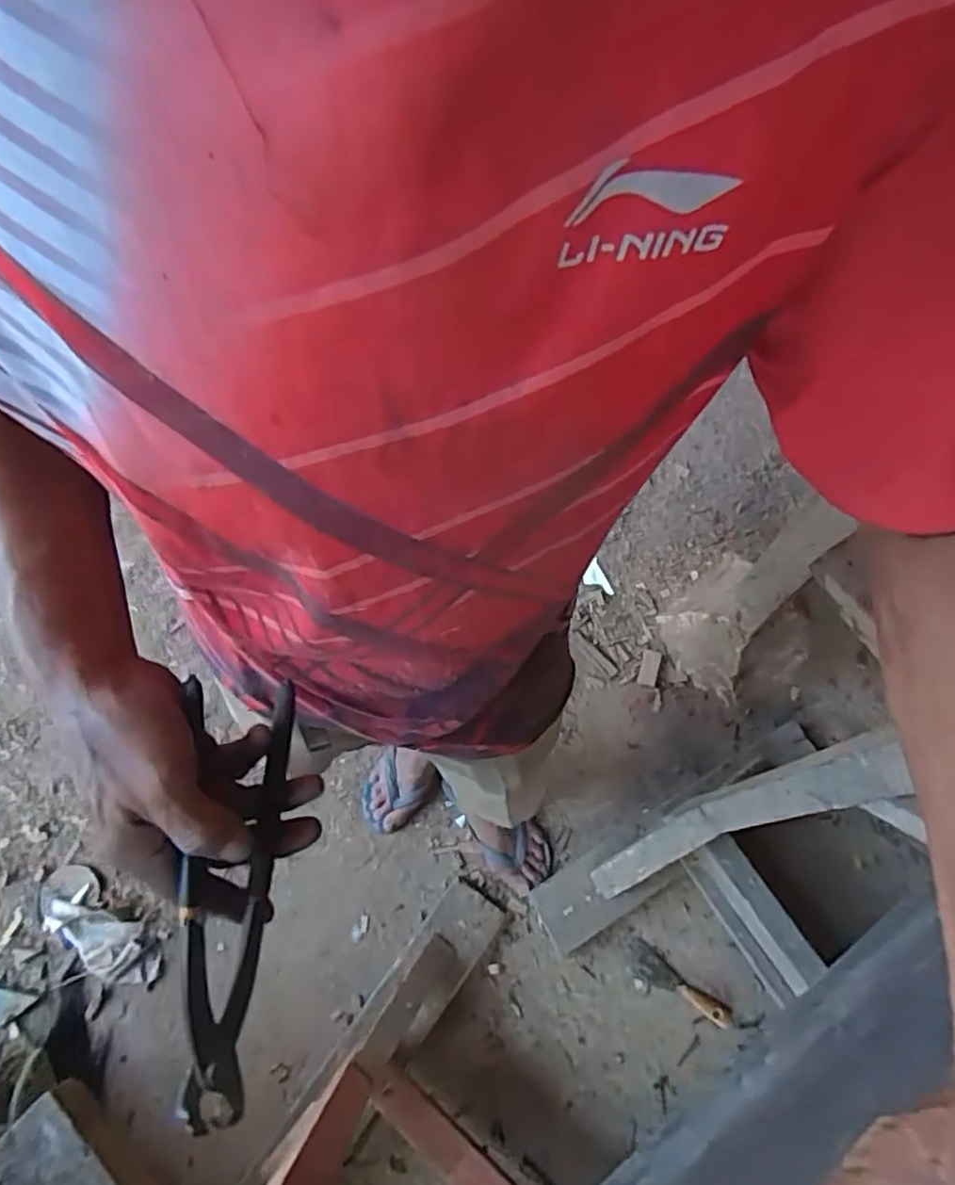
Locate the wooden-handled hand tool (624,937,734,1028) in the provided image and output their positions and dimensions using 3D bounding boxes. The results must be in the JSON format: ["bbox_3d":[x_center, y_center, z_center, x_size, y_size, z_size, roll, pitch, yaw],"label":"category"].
[{"bbox_3d":[0.337,0.665,1.134,0.185,0.022,0.050,35,71,11],"label":"wooden-handled hand tool"}]

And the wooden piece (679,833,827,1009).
[{"bbox_3d":[0.451,0.538,1.119,0.073,0.127,0.264,-30,69,-14],"label":"wooden piece"}]

